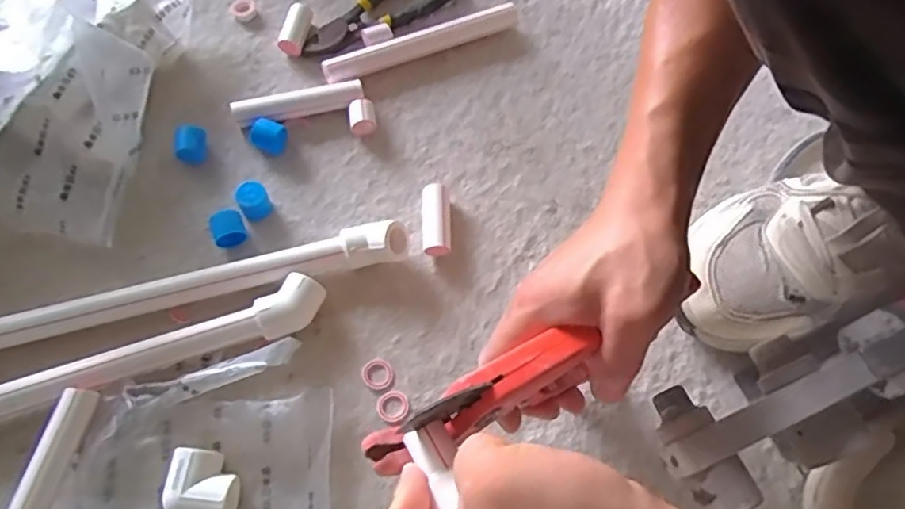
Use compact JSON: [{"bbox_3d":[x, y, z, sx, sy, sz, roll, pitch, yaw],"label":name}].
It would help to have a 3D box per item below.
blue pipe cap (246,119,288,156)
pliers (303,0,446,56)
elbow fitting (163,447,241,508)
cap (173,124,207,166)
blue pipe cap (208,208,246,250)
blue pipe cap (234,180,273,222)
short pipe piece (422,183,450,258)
[{"bbox_3d":[-0.145,-0.092,0.503,0.027,0.023,0.022,9,64,1],"label":"blue pipe cap"},{"bbox_3d":[-0.061,-0.217,0.567,0.054,0.011,0.159,43,69,15],"label":"pliers"},{"bbox_3d":[-0.148,0.141,0.384,0.042,0.025,0.041,7,64,0],"label":"elbow fitting"},{"bbox_3d":[-0.203,-0.084,0.493,0.022,0.023,0.027,3,64,-2],"label":"cap"},{"bbox_3d":[-0.163,-0.018,0.462,0.023,0.024,0.020,-19,67,-12],"label":"blue pipe cap"},{"bbox_3d":[-0.148,-0.040,0.474,0.022,0.024,0.020,-30,70,-16],"label":"blue pipe cap"},{"bbox_3d":[-0.012,-0.025,0.479,0.021,0.023,0.054,-2,65,-4],"label":"short pipe piece"}]

